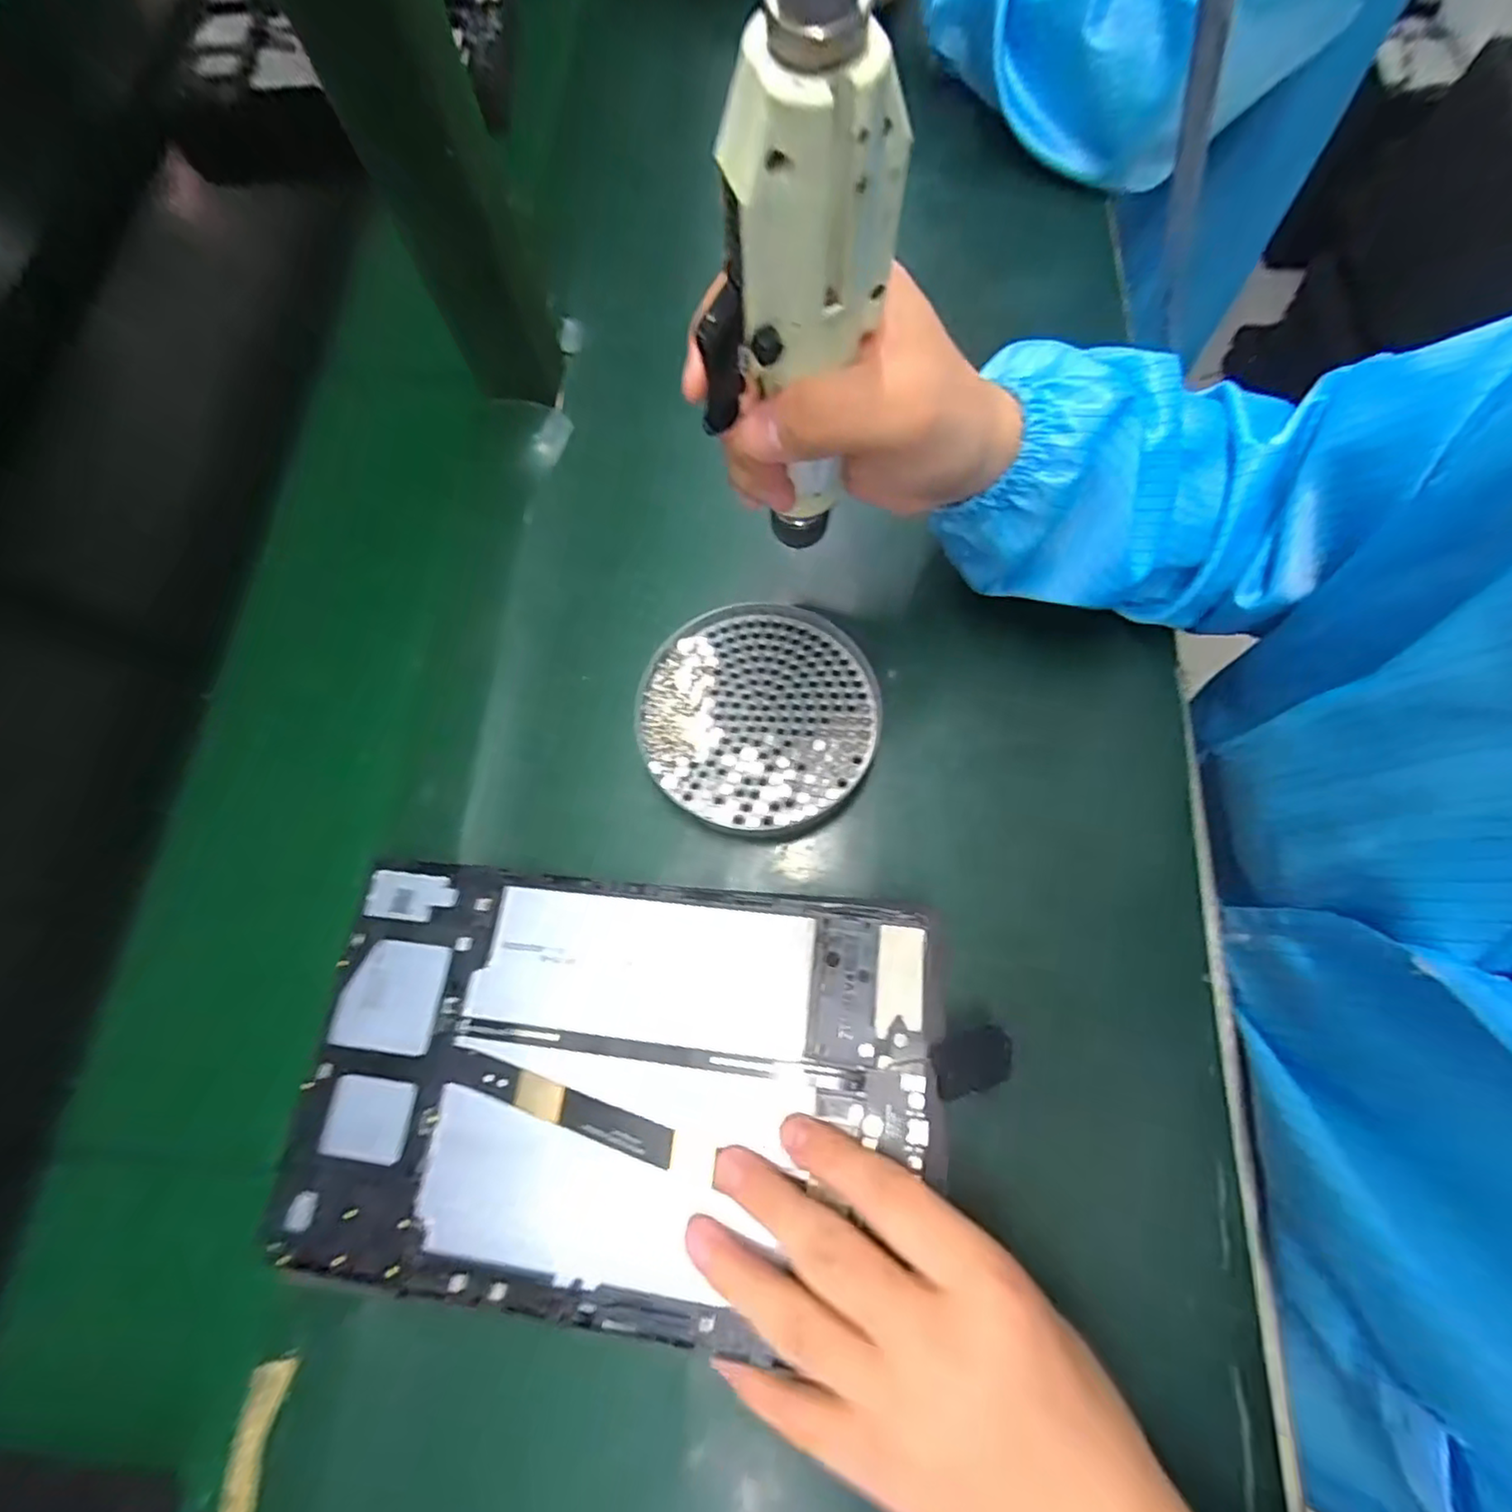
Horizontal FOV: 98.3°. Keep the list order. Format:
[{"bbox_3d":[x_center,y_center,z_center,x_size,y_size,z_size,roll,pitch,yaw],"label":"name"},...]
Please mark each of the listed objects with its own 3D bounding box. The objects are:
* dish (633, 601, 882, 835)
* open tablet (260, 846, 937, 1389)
[{"bbox_3d":[0.001,-0.020,0.323,0.114,0.017,0.113,0,71,0],"label":"dish"},{"bbox_3d":[-0.056,0.124,0.248,0.236,0.006,0.146,4,71,7],"label":"open tablet"}]

